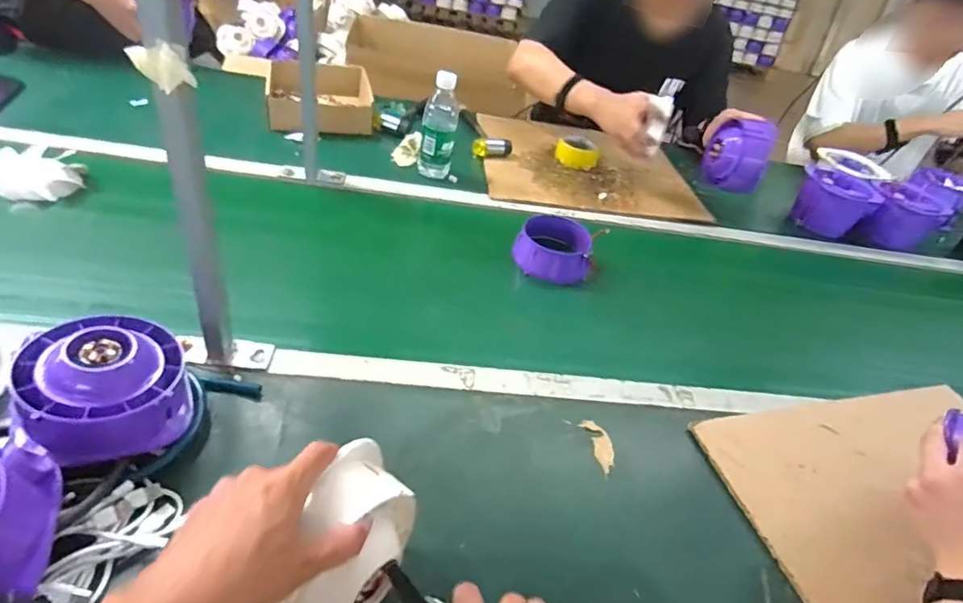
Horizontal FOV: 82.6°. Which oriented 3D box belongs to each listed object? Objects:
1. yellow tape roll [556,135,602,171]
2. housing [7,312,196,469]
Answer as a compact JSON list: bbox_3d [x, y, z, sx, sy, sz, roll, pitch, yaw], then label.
[{"bbox_3d":[0.205,-0.319,1.164,0.089,0.033,0.092,9,39,-7],"label":"yellow tape roll"},{"bbox_3d":[-0.347,0.073,0.505,0.133,0.077,0.134,-9,45,-25],"label":"housing"}]

